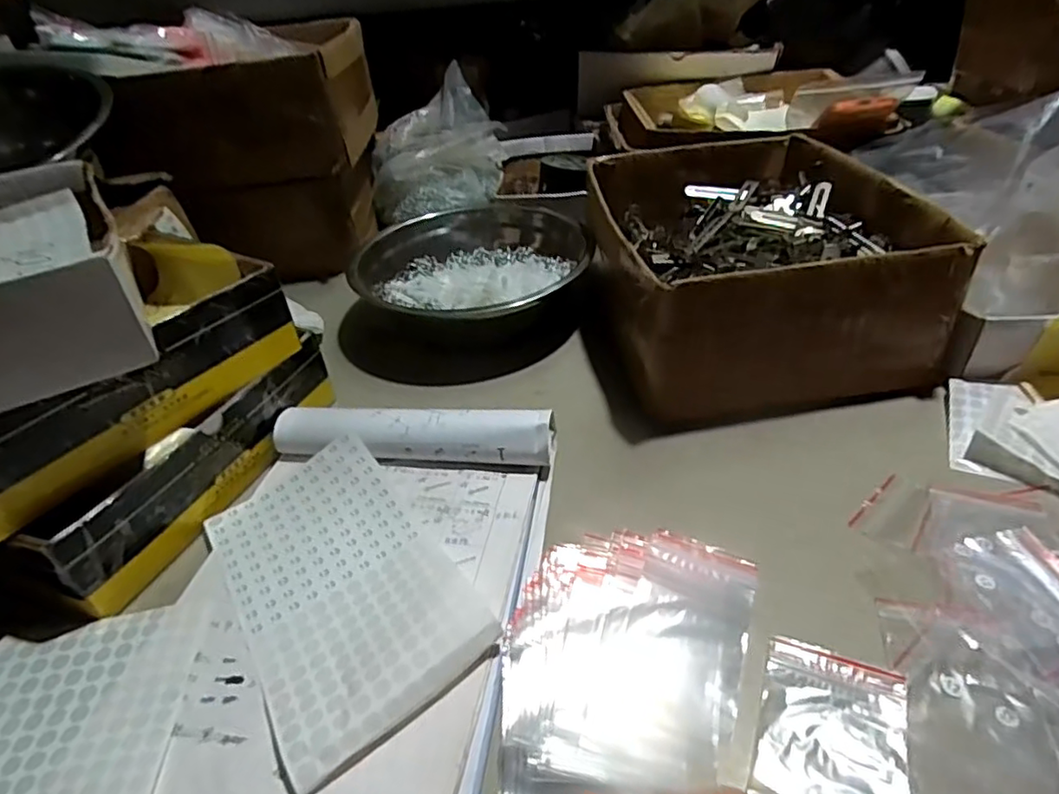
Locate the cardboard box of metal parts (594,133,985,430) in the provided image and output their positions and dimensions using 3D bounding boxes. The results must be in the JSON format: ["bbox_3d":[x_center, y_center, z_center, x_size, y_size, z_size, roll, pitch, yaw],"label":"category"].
[{"bbox_3d":[0.198,-0.131,0.592,0.254,0.122,0.299,-6,38,-2],"label":"cardboard box of metal parts"}]

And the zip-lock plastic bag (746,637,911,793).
[{"bbox_3d":[0.150,0.172,0.309,0.067,0.006,0.096,12,41,20],"label":"zip-lock plastic bag"}]

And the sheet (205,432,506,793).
[{"bbox_3d":[-0.124,0.111,0.396,0.127,0.024,0.213,-27,43,-26],"label":"sheet"}]

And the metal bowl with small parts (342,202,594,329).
[{"bbox_3d":[-0.059,-0.128,0.653,0.208,0.078,0.195,26,48,34],"label":"metal bowl with small parts"}]

